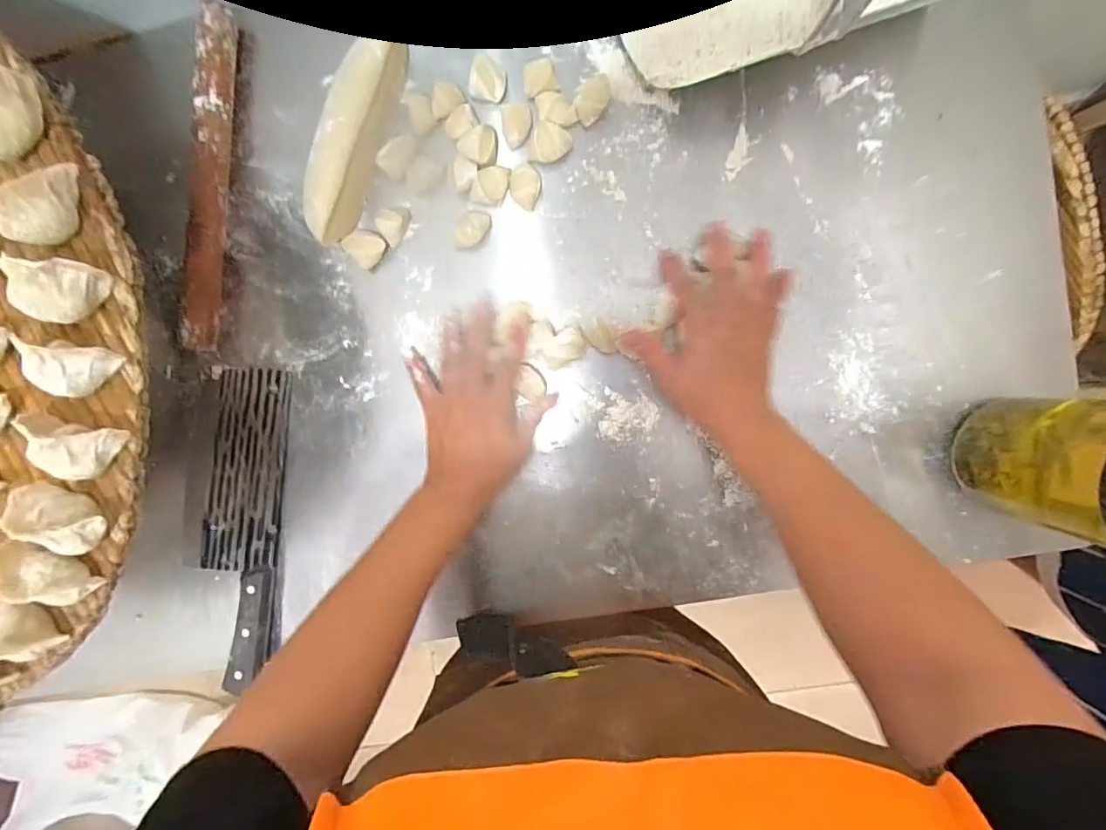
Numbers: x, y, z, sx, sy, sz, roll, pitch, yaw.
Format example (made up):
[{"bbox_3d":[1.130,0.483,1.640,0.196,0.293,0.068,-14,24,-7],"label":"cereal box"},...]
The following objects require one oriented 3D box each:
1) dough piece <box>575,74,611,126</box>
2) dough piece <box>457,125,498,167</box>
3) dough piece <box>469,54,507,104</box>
[{"bbox_3d":[0.035,-0.269,0.436,0.024,0.013,0.043,33,96,1],"label":"dough piece"},{"bbox_3d":[-0.061,-0.227,0.436,0.033,0.015,0.032,0,95,4],"label":"dough piece"},{"bbox_3d":[-0.056,-0.284,0.438,0.030,0.017,0.033,0,95,4],"label":"dough piece"}]

